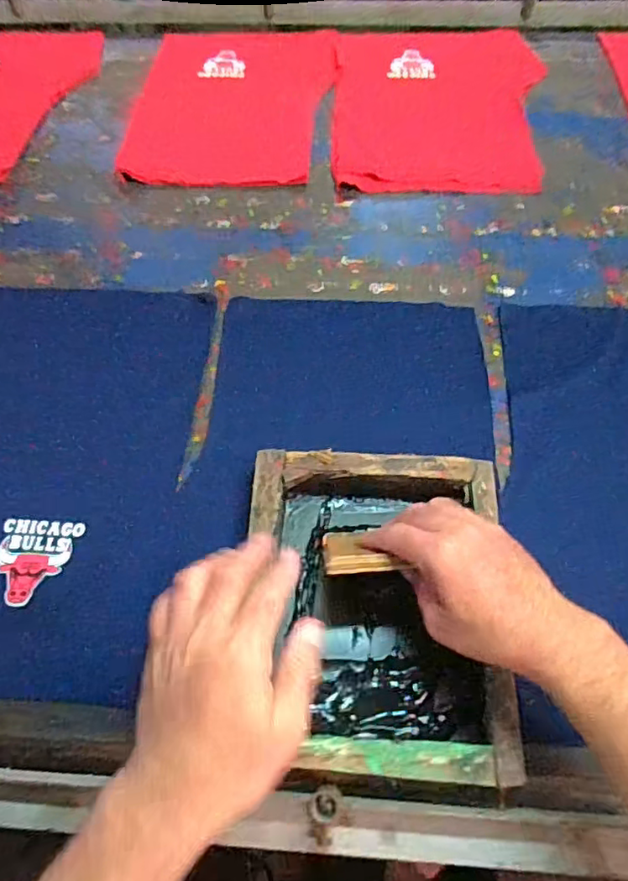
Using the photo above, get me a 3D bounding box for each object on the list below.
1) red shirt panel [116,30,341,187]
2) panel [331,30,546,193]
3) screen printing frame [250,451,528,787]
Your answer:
[{"bbox_3d":[-0.136,-0.584,0.955,0.321,0.015,0.466,3,60,3],"label":"red shirt panel"},{"bbox_3d":[0.200,-0.571,0.923,0.328,0.017,0.464,2,61,3],"label":"panel"},{"bbox_3d":[0.052,0.143,0.499,0.219,0.053,0.267,2,61,3],"label":"screen printing frame"}]

